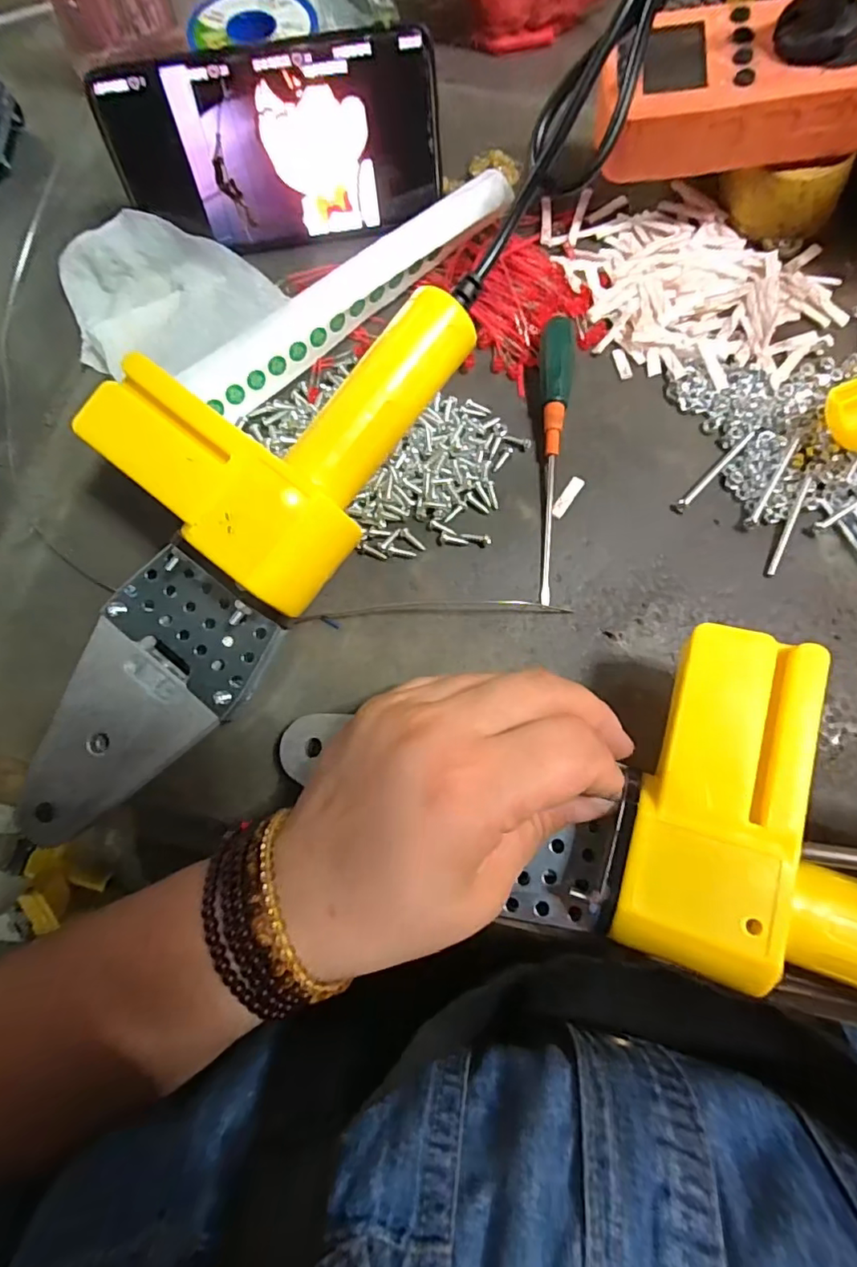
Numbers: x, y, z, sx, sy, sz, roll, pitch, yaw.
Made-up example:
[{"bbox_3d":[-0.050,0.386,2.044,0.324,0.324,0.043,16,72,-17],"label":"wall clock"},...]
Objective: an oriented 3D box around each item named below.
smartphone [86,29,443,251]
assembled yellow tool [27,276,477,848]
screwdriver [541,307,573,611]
[{"bbox_3d":[-0.077,-0.251,0.281,0.165,0.075,0.005,-8,49,-2],"label":"smartphone"},{"bbox_3d":[-0.095,-0.042,0.234,0.113,0.065,0.277,38,93,11],"label":"assembled yellow tool"},{"bbox_3d":[0.060,-0.087,0.259,0.015,0.020,0.143,4,75,3],"label":"screwdriver"}]

